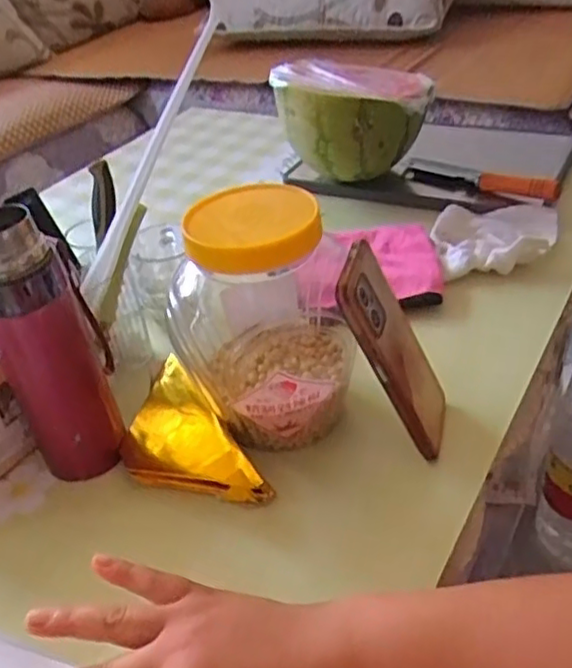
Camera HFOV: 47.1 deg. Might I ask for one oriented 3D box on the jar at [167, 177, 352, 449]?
[{"bbox_3d":[-0.020,-0.012,0.506,0.126,0.180,0.144,-10,37,-4],"label":"jar"}]

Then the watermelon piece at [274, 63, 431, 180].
[{"bbox_3d":[0.085,-0.262,0.813,0.182,0.115,0.152,-10,37,-4],"label":"watermelon piece"}]

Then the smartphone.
[{"bbox_3d":[0.081,0.014,0.474,0.013,0.157,0.068,-12,29,38],"label":"smartphone"}]

